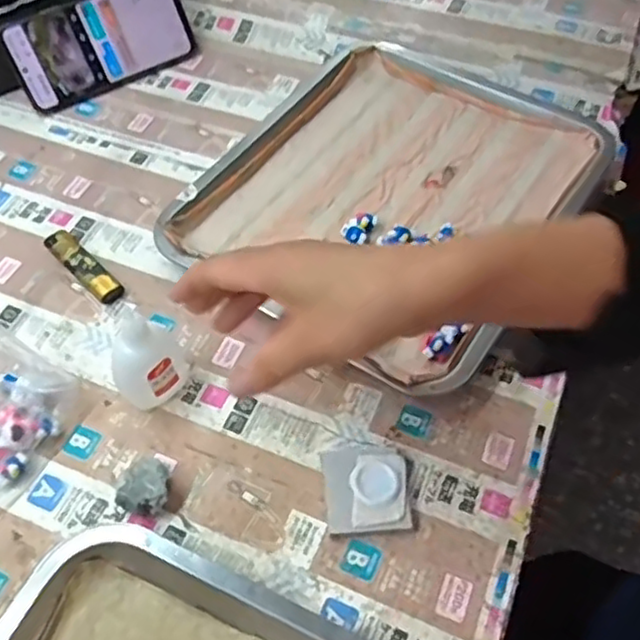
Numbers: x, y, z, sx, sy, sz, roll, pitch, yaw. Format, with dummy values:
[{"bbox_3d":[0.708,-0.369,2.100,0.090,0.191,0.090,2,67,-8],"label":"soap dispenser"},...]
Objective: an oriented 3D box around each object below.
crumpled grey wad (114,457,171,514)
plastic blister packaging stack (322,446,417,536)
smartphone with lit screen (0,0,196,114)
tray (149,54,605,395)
[{"bbox_3d":[-0.104,0.099,0.411,0.029,0.023,0.036,-2,56,-1],"label":"crumpled grey wad"},{"bbox_3d":[0.028,0.100,0.410,0.048,0.015,0.053,-3,56,-2],"label":"plastic blister packaging stack"},{"bbox_3d":[-0.198,-0.255,0.628,0.163,0.079,0.008,-30,29,-18],"label":"smartphone with lit screen"},{"bbox_3d":[0.058,-0.108,0.550,0.265,0.030,0.312,30,61,19],"label":"tray"}]

